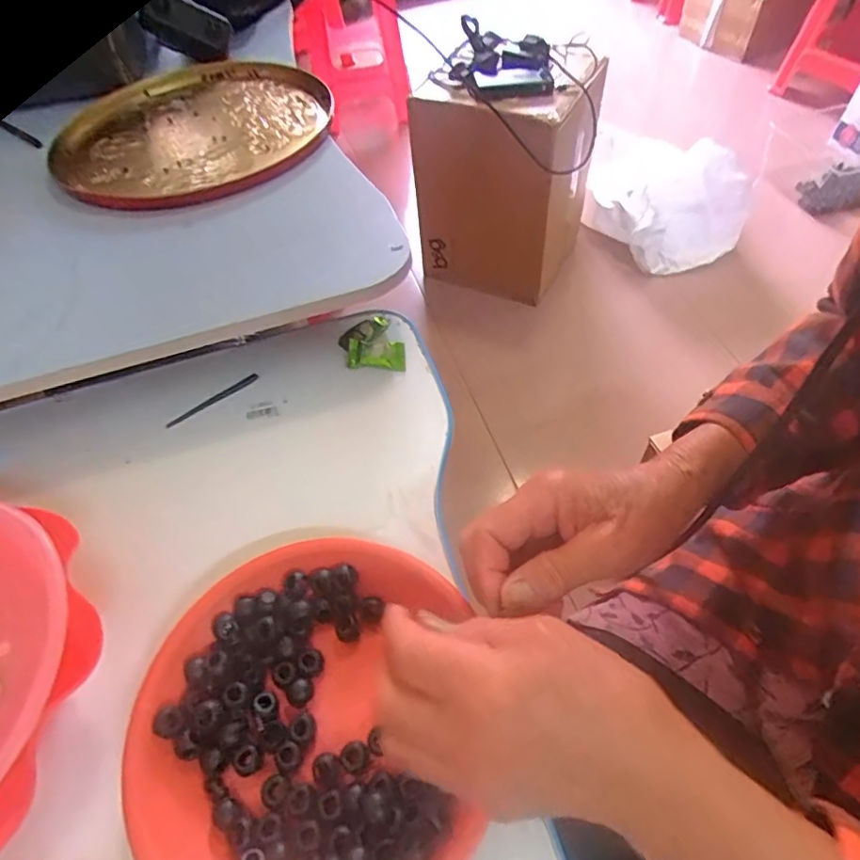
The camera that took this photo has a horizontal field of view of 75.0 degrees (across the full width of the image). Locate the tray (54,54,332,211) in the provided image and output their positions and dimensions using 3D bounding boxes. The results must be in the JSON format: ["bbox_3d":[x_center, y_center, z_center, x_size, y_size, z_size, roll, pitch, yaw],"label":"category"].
[{"bbox_3d":[-0.248,-0.314,0.598,0.285,0.047,0.301,-14,54,-6],"label":"tray"}]

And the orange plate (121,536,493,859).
[{"bbox_3d":[-0.066,0.158,0.305,0.176,0.029,0.189,-2,53,3],"label":"orange plate"}]

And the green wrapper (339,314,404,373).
[{"bbox_3d":[-0.049,-0.071,0.475,0.048,0.012,0.061,-18,54,-9],"label":"green wrapper"}]

